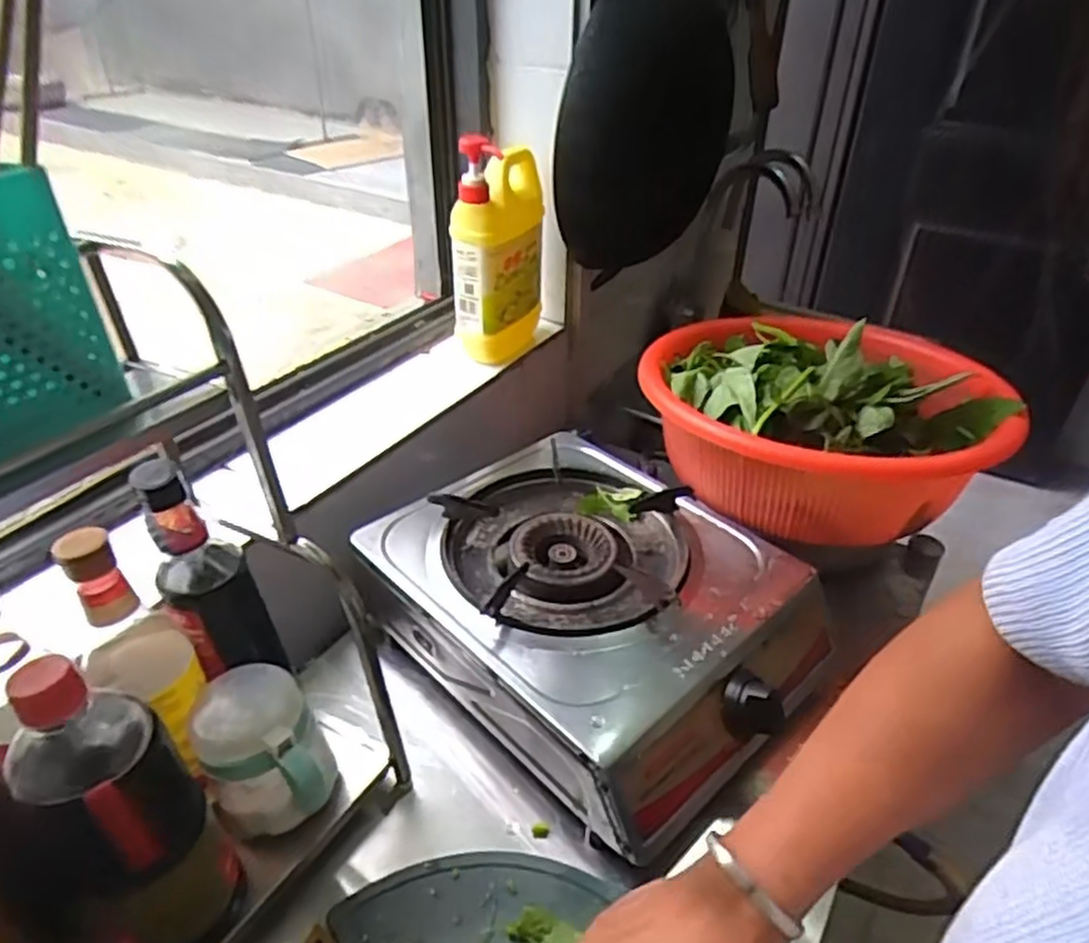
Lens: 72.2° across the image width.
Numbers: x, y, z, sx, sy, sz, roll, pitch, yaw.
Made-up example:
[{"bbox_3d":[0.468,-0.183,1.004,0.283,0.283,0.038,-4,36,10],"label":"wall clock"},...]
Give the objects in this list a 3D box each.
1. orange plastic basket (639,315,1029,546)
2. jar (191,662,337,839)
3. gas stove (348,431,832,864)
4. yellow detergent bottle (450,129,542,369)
[{"bbox_3d":[0.285,-0.060,0.794,0.346,0.138,0.335,2,35,1],"label":"orange plastic basket"},{"bbox_3d":[-0.203,0.207,0.550,0.085,0.095,0.101,-20,41,-27],"label":"jar"},{"bbox_3d":[0.045,0.119,0.702,0.292,0.120,0.368,-29,45,-35],"label":"gas stove"},{"bbox_3d":[-0.055,-0.253,0.876,0.061,0.246,0.117,17,38,21],"label":"yellow detergent bottle"}]

